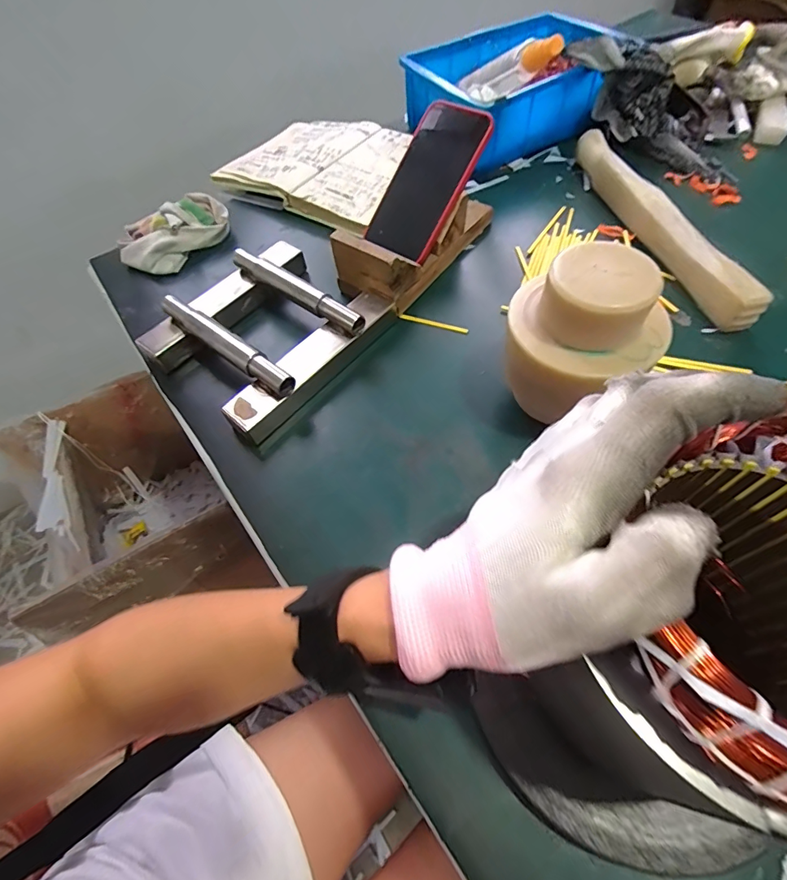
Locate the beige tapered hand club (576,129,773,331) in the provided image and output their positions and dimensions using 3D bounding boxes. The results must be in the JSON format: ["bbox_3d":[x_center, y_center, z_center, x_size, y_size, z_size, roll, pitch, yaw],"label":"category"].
[{"bbox_3d":[0.289,-0.249,0.485,0.032,0.042,0.329,-13,58,-4],"label":"beige tapered hand club"}]

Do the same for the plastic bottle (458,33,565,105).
[{"bbox_3d":[0.133,-0.421,0.500,0.037,0.035,0.162,-25,29,-11],"label":"plastic bottle"}]

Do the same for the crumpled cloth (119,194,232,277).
[{"bbox_3d":[-0.264,-0.247,0.535,0.137,0.052,0.059,-31,61,-15],"label":"crumpled cloth"}]

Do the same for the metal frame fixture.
[{"bbox_3d":[-0.126,-0.115,0.439,0.179,0.057,0.198,34,66,23],"label":"metal frame fixture"}]

